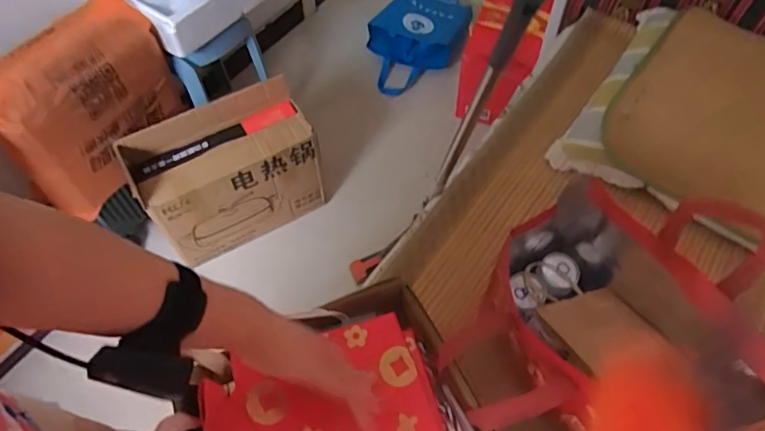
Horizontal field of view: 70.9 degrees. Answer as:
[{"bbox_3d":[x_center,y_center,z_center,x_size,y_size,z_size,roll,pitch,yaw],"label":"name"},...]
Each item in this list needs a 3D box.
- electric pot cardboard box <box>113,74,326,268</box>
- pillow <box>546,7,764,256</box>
[{"bbox_3d":[-0.407,-0.103,1.445,0.442,0.379,0.199,-30,63,-17],"label":"electric pot cardboard box"},{"bbox_3d":[0.724,-0.129,0.963,0.687,0.146,0.418,31,64,18],"label":"pillow"}]

